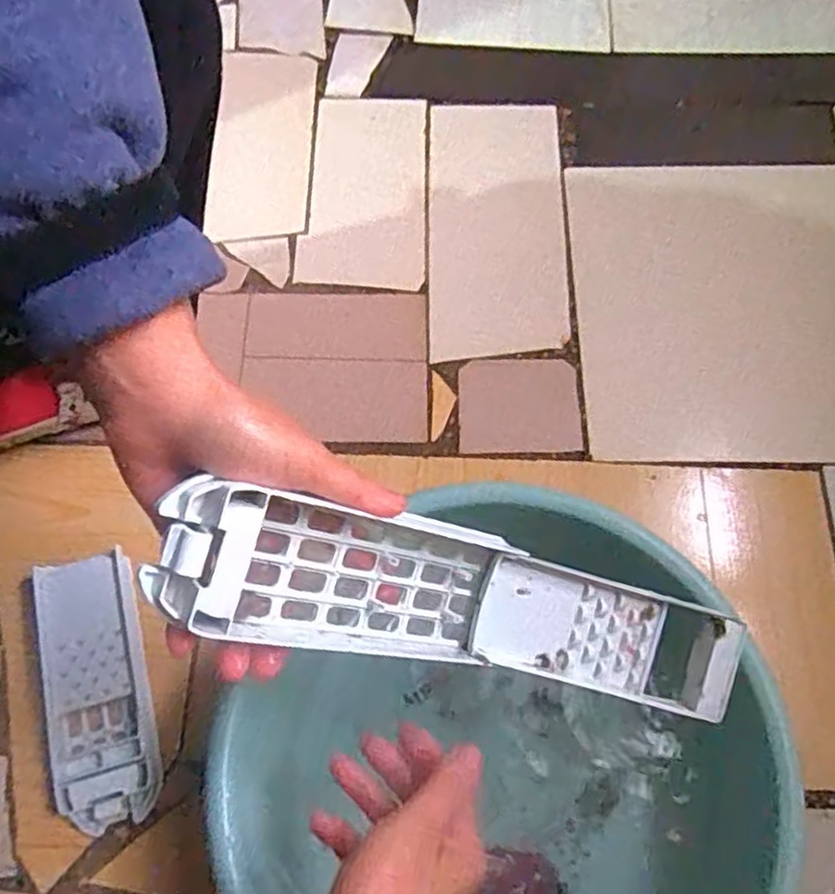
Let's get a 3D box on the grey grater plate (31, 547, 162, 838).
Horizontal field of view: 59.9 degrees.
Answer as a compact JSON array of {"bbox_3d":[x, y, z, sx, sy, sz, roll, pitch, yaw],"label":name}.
[{"bbox_3d":[-0.236,0.174,0.534,0.074,0.021,0.189,-16,67,-7],"label":"grey grater plate"}]

